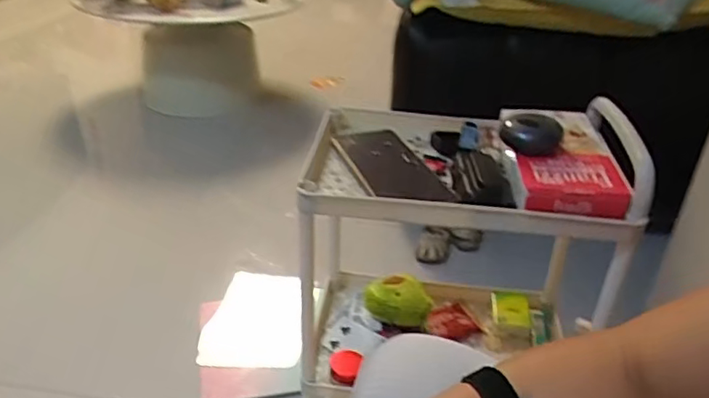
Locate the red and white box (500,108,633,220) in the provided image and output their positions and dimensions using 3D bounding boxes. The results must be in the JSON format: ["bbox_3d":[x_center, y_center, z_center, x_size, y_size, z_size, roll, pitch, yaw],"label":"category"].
[{"bbox_3d":[0.206,-0.042,0.583,0.102,0.032,0.205,6,30,7],"label":"red and white box"}]

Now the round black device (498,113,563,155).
[{"bbox_3d":[0.178,-0.067,0.580,0.057,0.026,0.057,2,30,-1],"label":"round black device"}]

